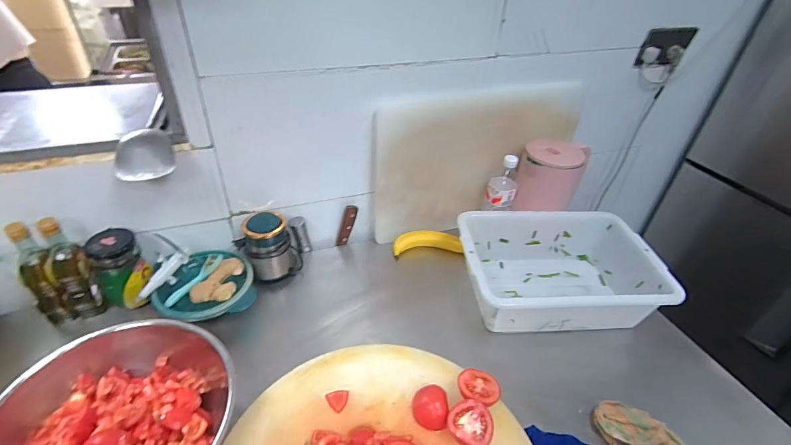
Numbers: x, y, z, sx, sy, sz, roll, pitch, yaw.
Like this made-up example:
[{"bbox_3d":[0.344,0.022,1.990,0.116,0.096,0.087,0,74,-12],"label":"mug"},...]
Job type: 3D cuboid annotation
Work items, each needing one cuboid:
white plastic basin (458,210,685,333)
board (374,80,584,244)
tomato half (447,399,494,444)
[{"bbox_3d":[0.331,0.096,0.880,0.386,0.157,0.268,3,38,-1],"label":"white plastic basin"},{"bbox_3d":[0.208,-0.152,1.004,0.554,0.328,0.034,-12,26,-14],"label":"board"},{"bbox_3d":[0.112,0.298,0.595,0.060,0.031,0.065,3,38,-2],"label":"tomato half"}]

